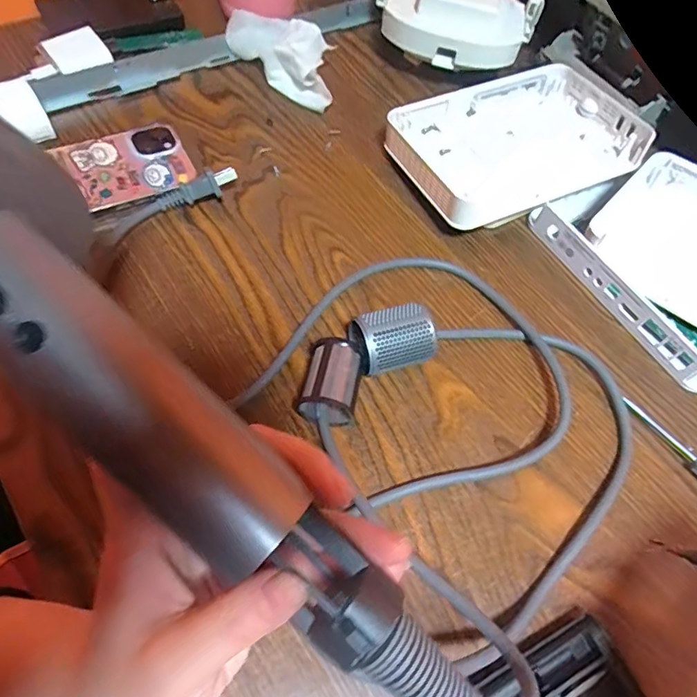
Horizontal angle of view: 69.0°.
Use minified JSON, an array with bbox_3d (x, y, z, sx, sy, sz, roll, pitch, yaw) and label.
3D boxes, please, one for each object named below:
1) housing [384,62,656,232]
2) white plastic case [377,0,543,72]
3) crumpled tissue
[{"bbox_3d":[0.128,-0.160,0.398,0.178,0.034,0.118,-24,66,-13],"label":"housing"},{"bbox_3d":[0.097,-0.282,0.437,0.141,0.052,0.078,3,62,-6],"label":"white plastic case"},{"bbox_3d":[-0.052,-0.244,0.425,0.102,0.035,0.058,22,62,5],"label":"crumpled tissue"}]

